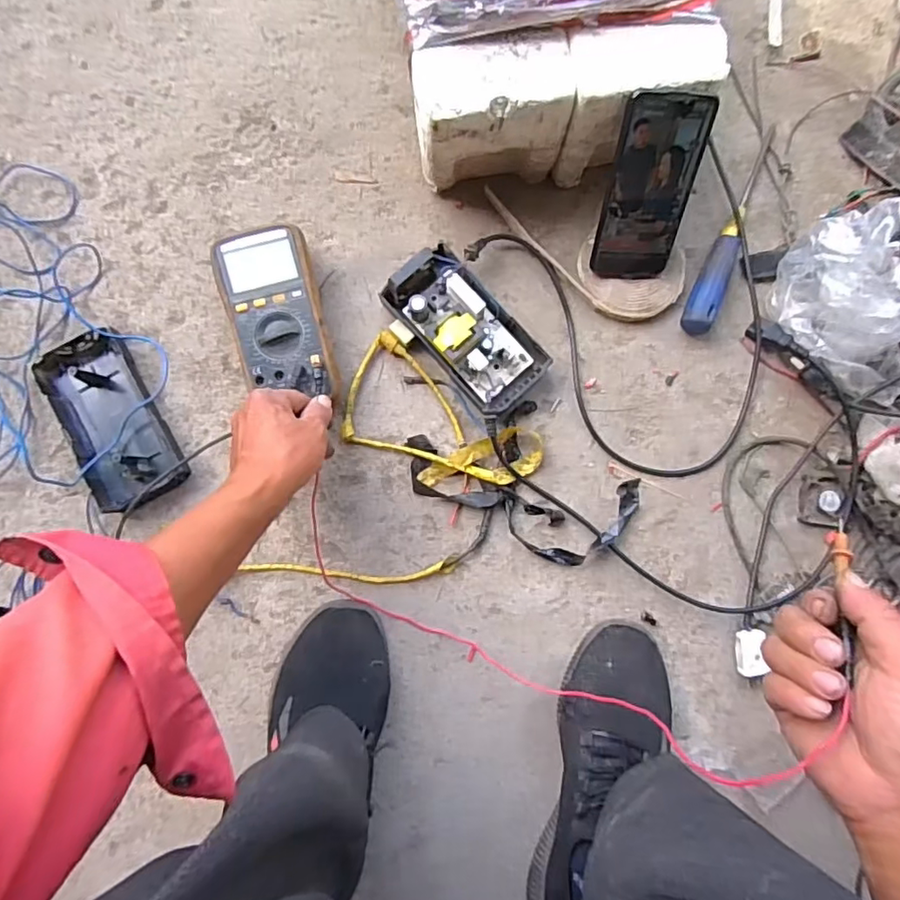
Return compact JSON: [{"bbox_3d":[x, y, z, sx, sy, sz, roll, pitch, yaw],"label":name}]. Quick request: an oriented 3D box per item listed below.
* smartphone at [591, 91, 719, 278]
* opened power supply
[{"bbox_3d":[0.185,-0.237,0.534,0.078,0.165,0.012,0,44,-4],"label":"smartphone"},{"bbox_3d":[0.018,-0.117,0.567,0.088,0.051,0.166,-43,90,-3],"label":"opened power supply"}]

